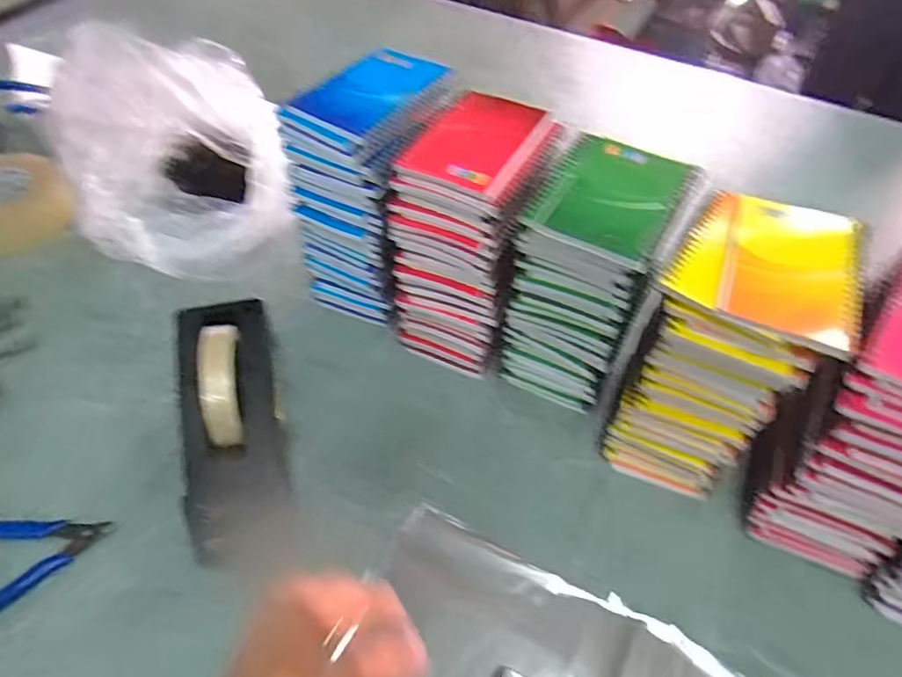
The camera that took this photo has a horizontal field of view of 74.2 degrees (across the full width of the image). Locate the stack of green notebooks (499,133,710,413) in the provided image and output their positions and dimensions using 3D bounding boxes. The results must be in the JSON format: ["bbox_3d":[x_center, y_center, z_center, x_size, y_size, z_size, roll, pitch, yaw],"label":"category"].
[{"bbox_3d":[0.122,-0.048,0.527,0.106,0.210,0.128,28,56,19],"label":"stack of green notebooks"}]

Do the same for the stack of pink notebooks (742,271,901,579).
[{"bbox_3d":[0.308,0.064,0.431,0.111,0.221,0.135,31,57,21],"label":"stack of pink notebooks"}]

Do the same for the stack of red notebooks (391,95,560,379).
[{"bbox_3d":[0.020,-0.096,0.559,0.110,0.212,0.148,17,53,12],"label":"stack of red notebooks"}]

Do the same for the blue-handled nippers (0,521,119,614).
[{"bbox_3d":[-0.339,0.163,0.473,0.121,0.010,0.083,-29,58,-22],"label":"blue-handled nippers"}]

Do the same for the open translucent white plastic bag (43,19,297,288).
[{"bbox_3d":[-0.305,-0.196,0.659,0.237,0.171,0.285,-24,56,-19],"label":"open translucent white plastic bag"}]

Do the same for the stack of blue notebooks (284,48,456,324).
[{"bbox_3d":[-0.076,-0.143,0.596,0.108,0.221,0.150,25,55,17],"label":"stack of blue notebooks"}]

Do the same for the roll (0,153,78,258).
[{"bbox_3d":[-0.523,-0.160,0.702,0.133,0.049,0.129,1,52,-1],"label":"roll"}]

